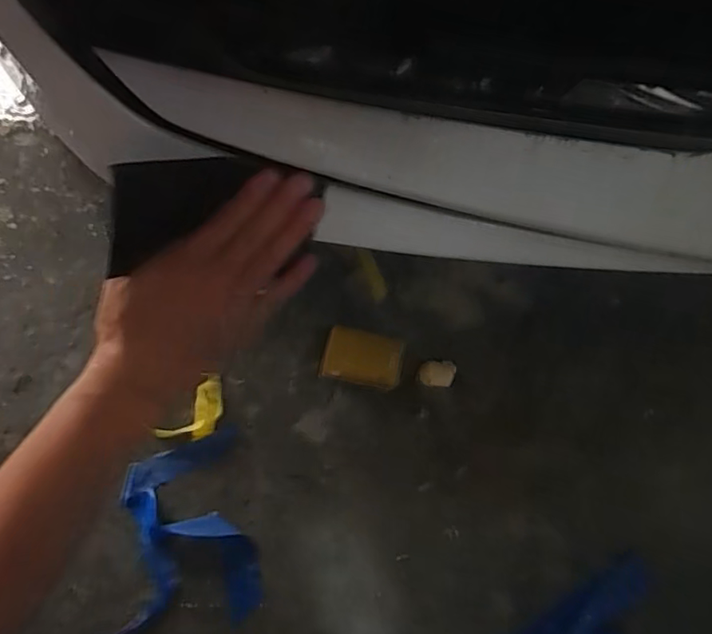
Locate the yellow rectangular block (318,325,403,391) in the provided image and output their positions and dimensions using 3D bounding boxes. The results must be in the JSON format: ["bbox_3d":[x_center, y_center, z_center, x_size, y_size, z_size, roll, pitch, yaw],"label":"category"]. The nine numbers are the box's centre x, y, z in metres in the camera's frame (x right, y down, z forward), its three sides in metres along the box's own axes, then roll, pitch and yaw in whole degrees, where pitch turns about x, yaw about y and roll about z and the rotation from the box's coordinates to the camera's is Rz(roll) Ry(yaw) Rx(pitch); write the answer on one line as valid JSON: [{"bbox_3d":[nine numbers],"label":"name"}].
[{"bbox_3d":[0.006,0.041,0.551,0.077,0.026,0.053,12,64,6],"label":"yellow rectangular block"}]

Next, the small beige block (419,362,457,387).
[{"bbox_3d":[0.082,0.057,0.552,0.035,0.009,0.025,4,64,3],"label":"small beige block"}]

